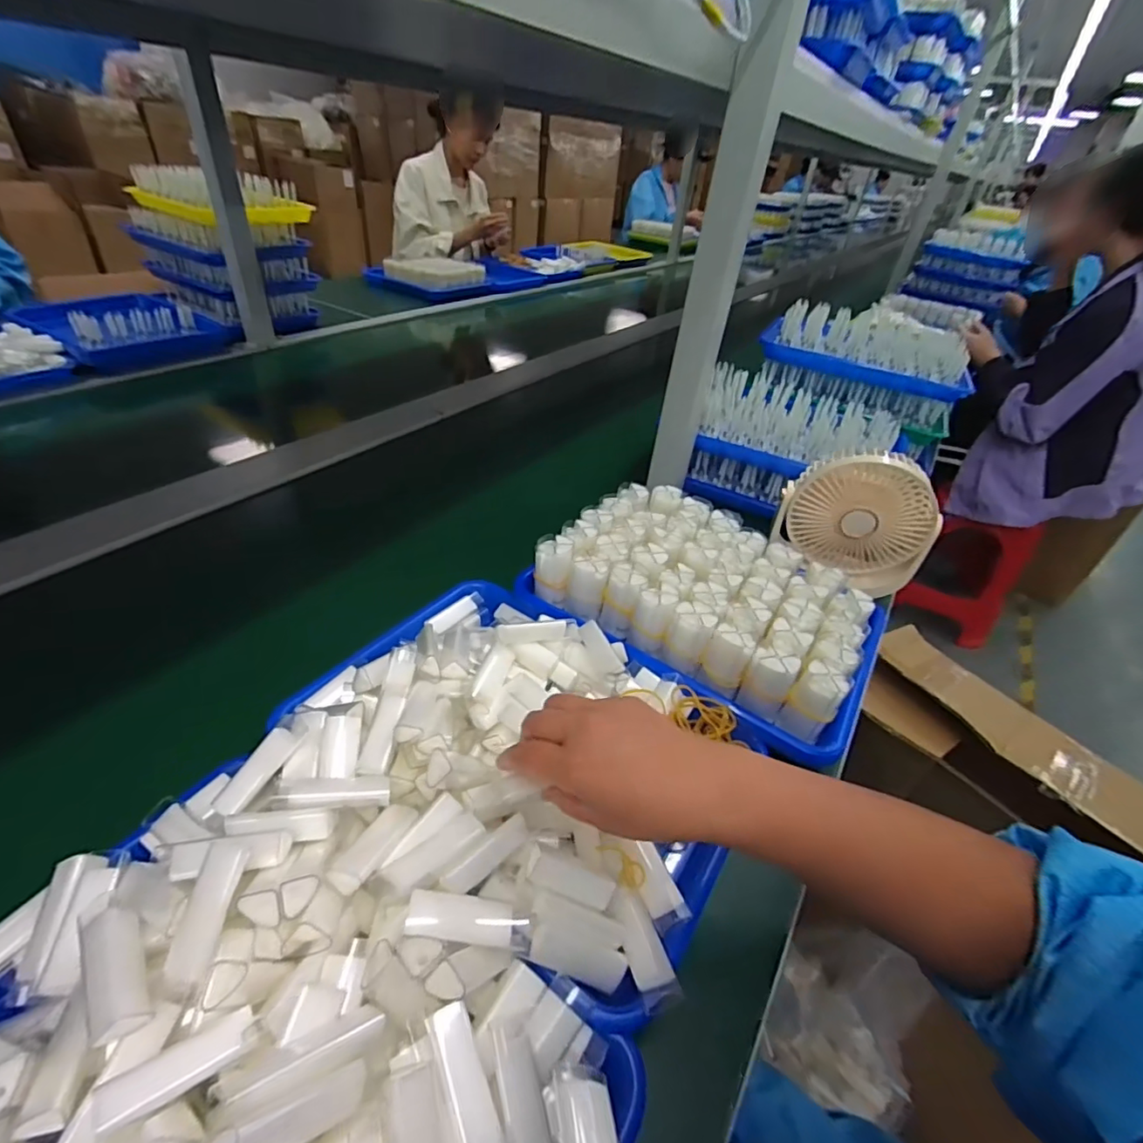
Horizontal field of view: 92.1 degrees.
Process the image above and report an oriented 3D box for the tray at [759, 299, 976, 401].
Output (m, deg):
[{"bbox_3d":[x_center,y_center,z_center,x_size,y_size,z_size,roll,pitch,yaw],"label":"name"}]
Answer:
[{"bbox_3d":[0.494,-0.361,0.911,0.311,0.085,0.195,32,45,28],"label":"tray"}]

